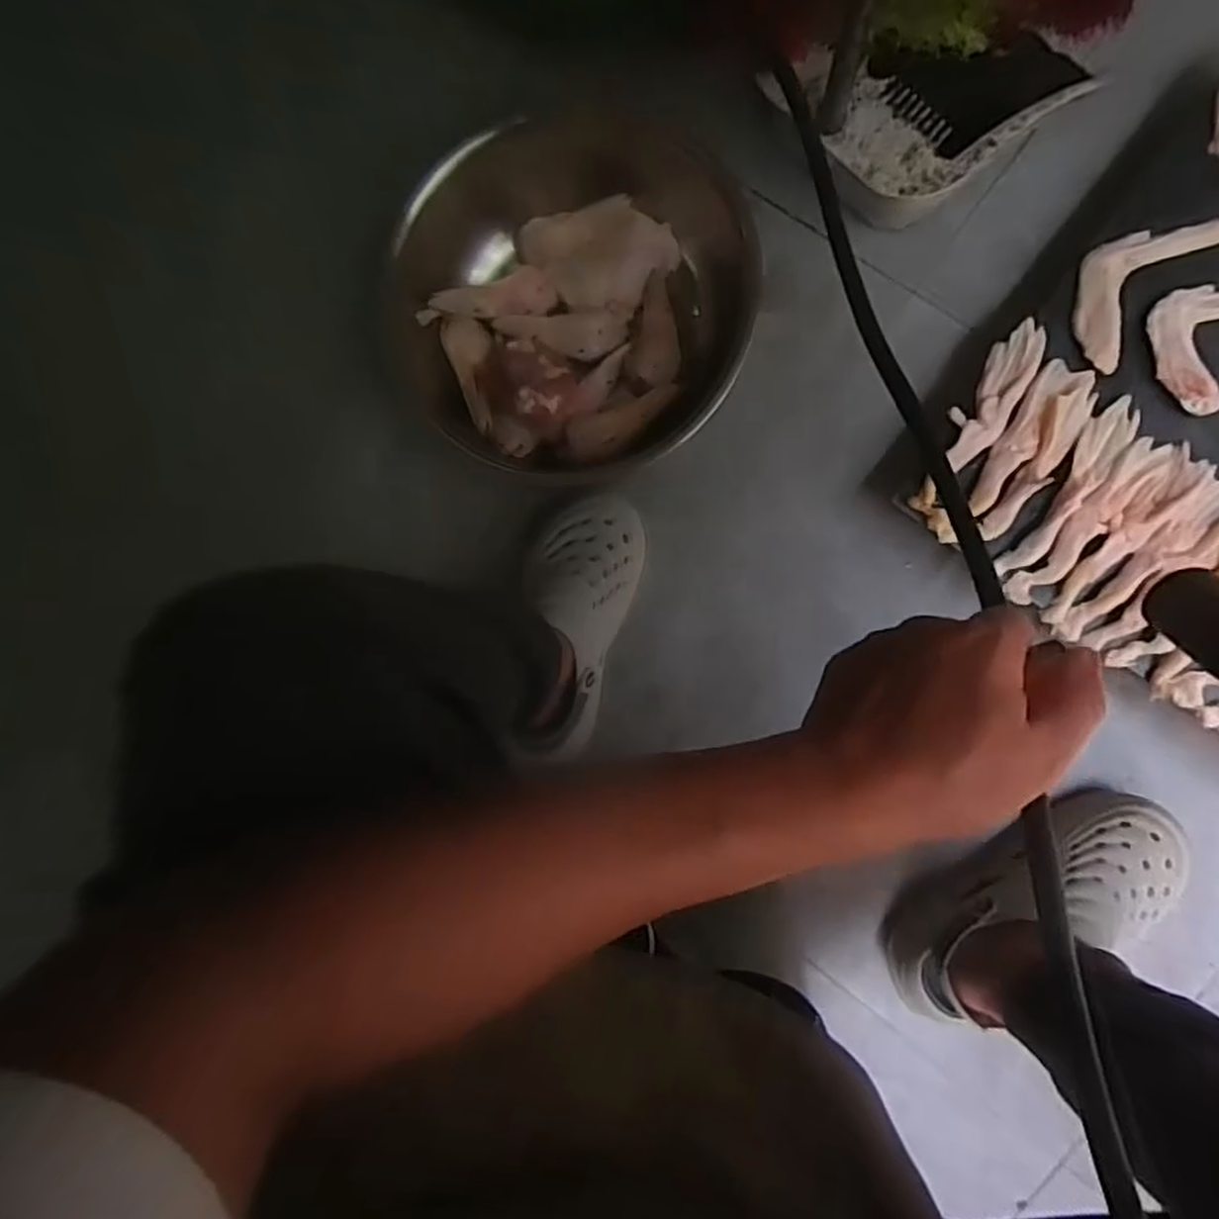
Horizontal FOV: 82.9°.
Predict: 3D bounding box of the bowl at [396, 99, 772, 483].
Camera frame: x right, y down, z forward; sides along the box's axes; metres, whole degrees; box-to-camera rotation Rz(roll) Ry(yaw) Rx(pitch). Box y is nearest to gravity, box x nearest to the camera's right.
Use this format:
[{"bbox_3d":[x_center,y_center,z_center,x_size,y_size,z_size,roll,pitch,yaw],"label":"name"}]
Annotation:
[{"bbox_3d":[-0.033,-0.307,0.660,0.331,0.097,0.351,0,89,8],"label":"bowl"}]

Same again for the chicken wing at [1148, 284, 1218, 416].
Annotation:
[{"bbox_3d":[0.507,-0.237,0.579,0.090,0.013,0.132,39,94,7],"label":"chicken wing"}]

